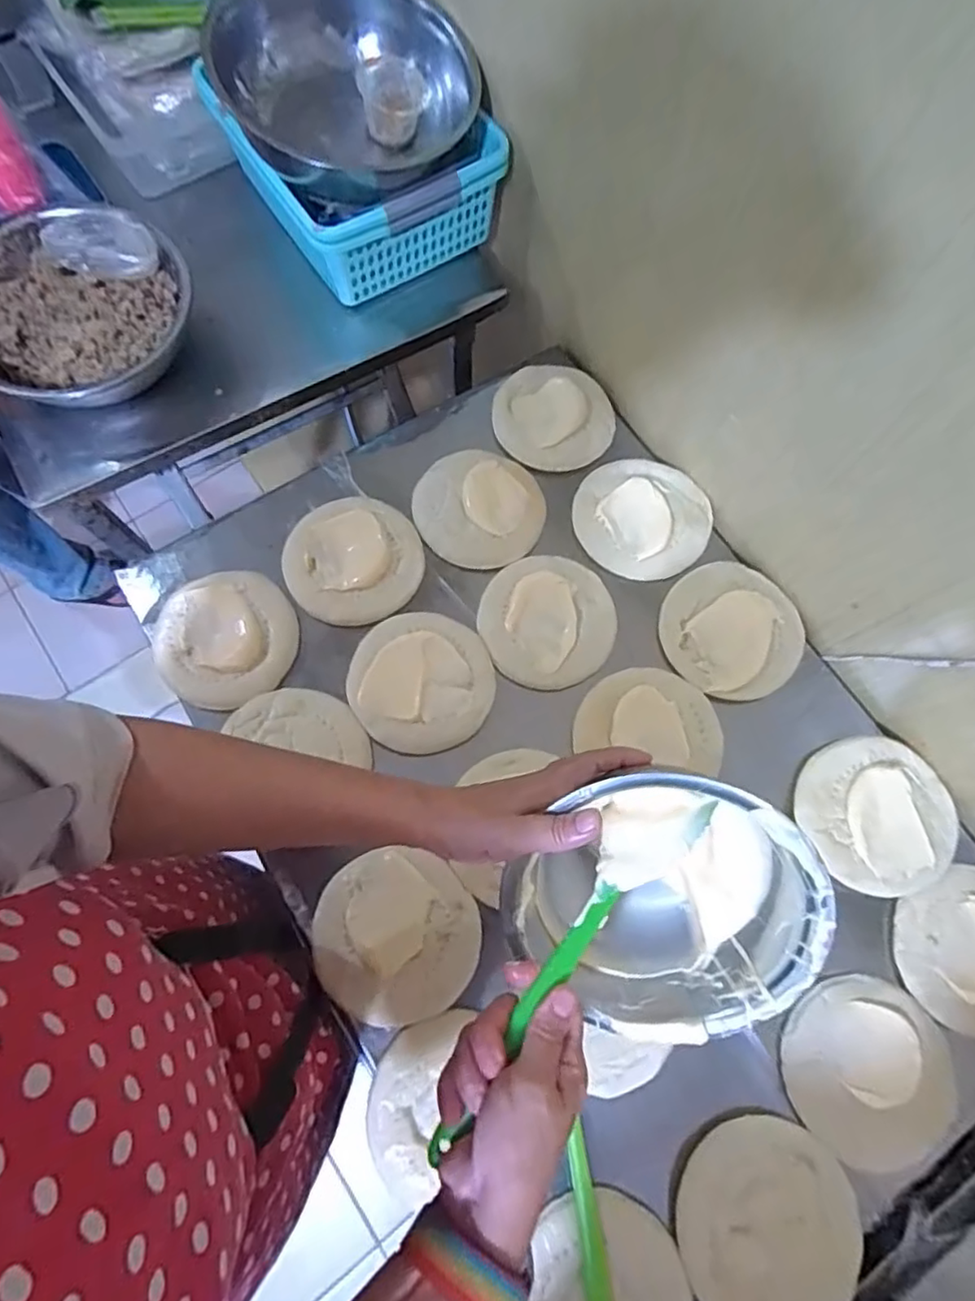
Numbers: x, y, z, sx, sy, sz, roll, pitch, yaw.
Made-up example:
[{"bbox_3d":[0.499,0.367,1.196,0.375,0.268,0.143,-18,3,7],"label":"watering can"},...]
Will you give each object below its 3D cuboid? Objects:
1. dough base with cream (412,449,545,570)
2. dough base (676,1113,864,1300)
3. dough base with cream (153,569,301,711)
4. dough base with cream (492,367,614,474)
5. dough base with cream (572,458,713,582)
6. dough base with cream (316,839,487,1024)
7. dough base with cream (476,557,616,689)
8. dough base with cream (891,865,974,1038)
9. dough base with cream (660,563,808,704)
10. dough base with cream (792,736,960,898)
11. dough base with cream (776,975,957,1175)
[{"bbox_3d":[-0.009,-0.163,0.695,0.140,0.013,0.137,0,73,-1],"label":"dough base with cream"},{"bbox_3d":[0.231,0.475,0.512,0.143,0.012,0.139,-3,64,7],"label":"dough base"},{"bbox_3d":[-0.273,-0.013,0.642,0.142,0.015,0.139,-15,74,-5],"label":"dough base with cream"},{"bbox_3d":[0.077,-0.280,0.741,0.134,0.023,0.135,-14,74,-5],"label":"dough base with cream"},{"bbox_3d":[0.181,-0.154,0.713,0.155,0.019,0.143,0,73,-1],"label":"dough base with cream"},{"bbox_3d":[-0.082,0.261,0.567,0.145,0.019,0.140,0,73,-1],"label":"dough base with cream"},{"bbox_3d":[0.064,-0.035,0.666,0.141,0.027,0.141,3,73,0],"label":"dough base with cream"},{"bbox_3d":[0.459,0.282,0.583,0.139,0.020,0.130,0,73,-1],"label":"dough base with cream"},{"bbox_3d":[0.265,-0.022,0.672,0.144,0.017,0.146,0,73,-1],"label":"dough base with cream"},{"bbox_3d":[0.390,0.160,0.619,0.148,0.017,0.143,0,73,-1],"label":"dough base with cream"},{"bbox_3d":[0.338,0.369,0.552,0.146,0.026,0.131,-43,78,-12],"label":"dough base with cream"}]

